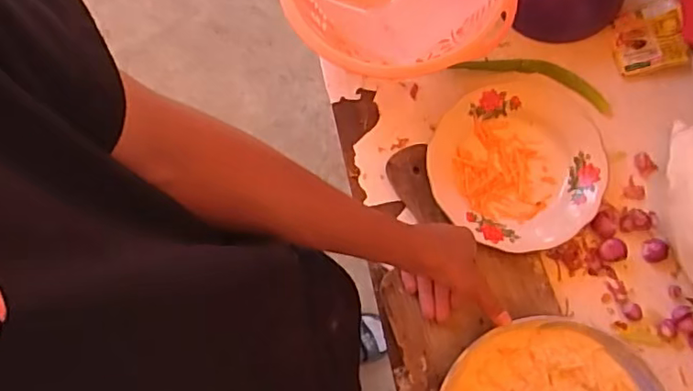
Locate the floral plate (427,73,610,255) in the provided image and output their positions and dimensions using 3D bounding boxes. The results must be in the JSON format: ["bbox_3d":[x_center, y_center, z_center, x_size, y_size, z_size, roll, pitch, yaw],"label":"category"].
[{"bbox_3d":[0.194,-0.038,0.642,0.199,0.034,0.175,-41,78,-8],"label":"floral plate"}]

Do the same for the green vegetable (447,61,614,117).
[{"bbox_3d":[0.216,-0.138,0.671,0.178,0.014,0.042,20,78,7],"label":"green vegetable"}]

